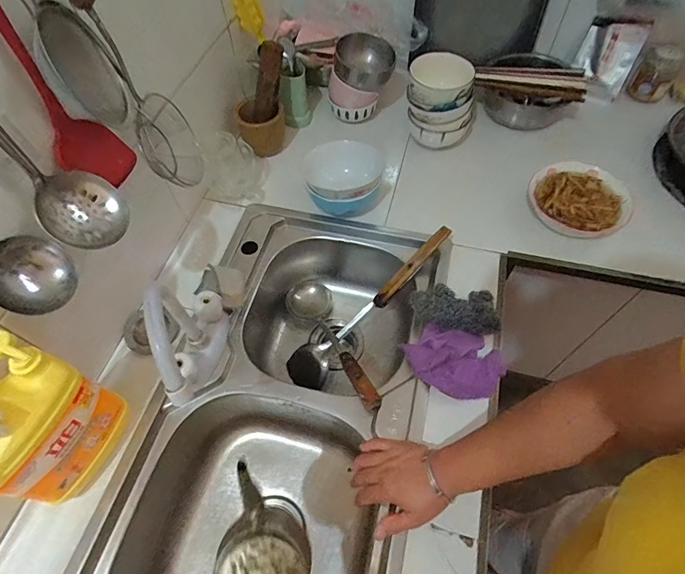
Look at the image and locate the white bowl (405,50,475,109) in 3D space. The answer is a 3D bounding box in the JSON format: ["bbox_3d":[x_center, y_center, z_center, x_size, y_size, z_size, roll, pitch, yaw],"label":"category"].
[{"bbox_3d":[0.188,-0.397,0.794,0.117,0.061,0.114,-1,60,2],"label":"white bowl"}]

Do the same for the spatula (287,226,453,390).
[{"bbox_3d":[0.037,0.039,0.751,0.397,0.063,0.078,-46,63,16],"label":"spatula"}]

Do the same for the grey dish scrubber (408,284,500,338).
[{"bbox_3d":[0.180,0.032,0.662,0.135,0.020,0.075,9,61,7],"label":"grey dish scrubber"}]

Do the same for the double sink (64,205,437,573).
[{"bbox_3d":[-0.101,0.227,0.684,0.394,0.190,0.732,17,62,12],"label":"double sink"}]

